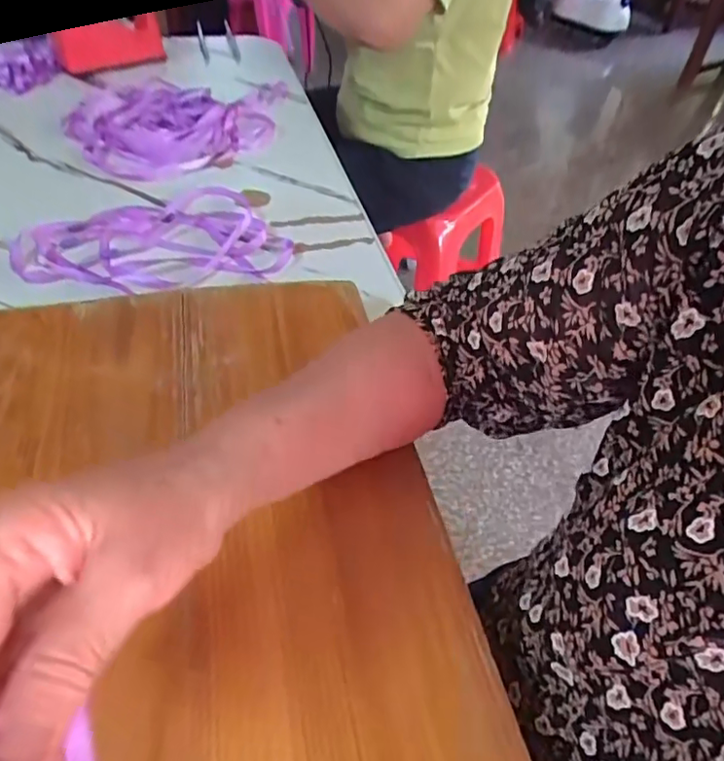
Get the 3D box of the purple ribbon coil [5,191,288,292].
[{"bbox_3d":[-0.208,-0.151,0.582,0.253,0.021,0.173,-7,48,-10],"label":"purple ribbon coil"}]

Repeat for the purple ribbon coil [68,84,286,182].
[{"bbox_3d":[-0.242,-0.347,0.756,0.276,0.022,0.279,-4,48,-9],"label":"purple ribbon coil"}]

